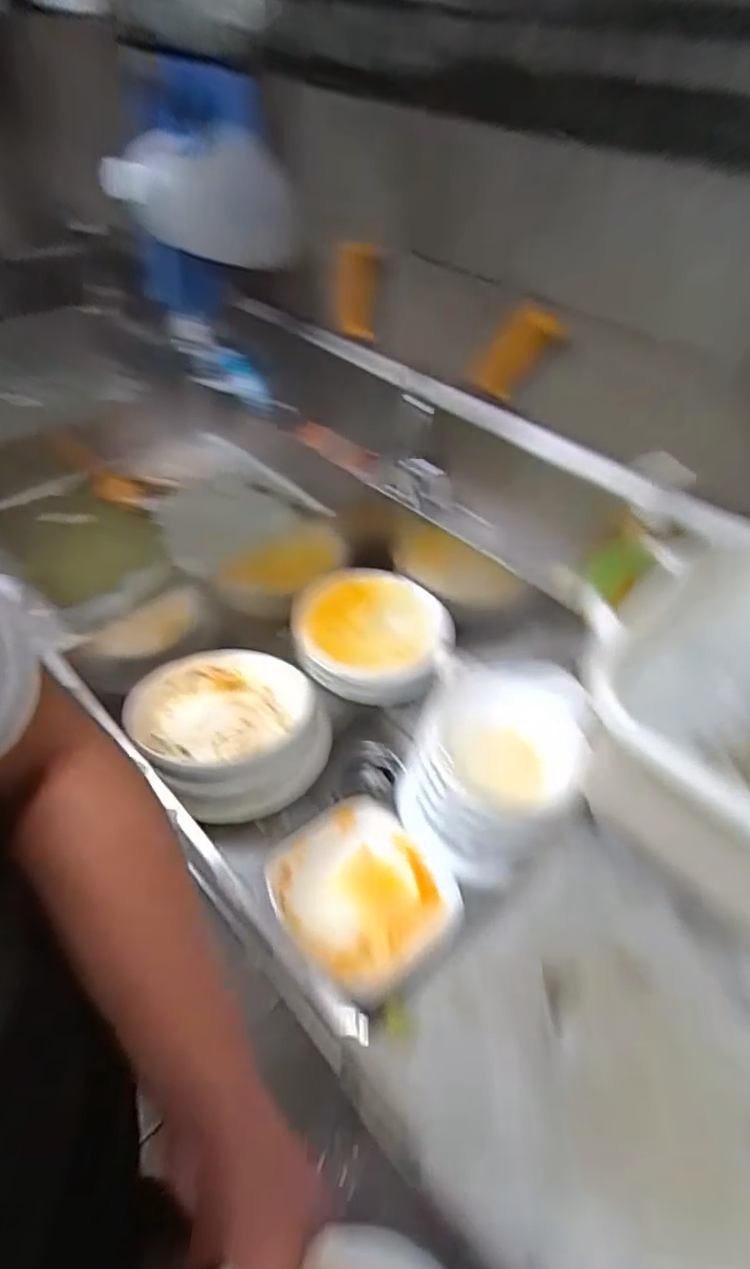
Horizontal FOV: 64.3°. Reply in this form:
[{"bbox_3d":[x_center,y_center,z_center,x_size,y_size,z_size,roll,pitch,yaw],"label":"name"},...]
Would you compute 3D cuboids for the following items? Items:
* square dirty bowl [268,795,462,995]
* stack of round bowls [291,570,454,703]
[{"bbox_3d":[-0.010,0.244,0.564,0.155,0.045,0.157,-31,55,-30],"label":"square dirty bowl"},{"bbox_3d":[-0.007,-0.005,0.959,0.246,0.063,0.229,17,46,12],"label":"stack of round bowls"}]

